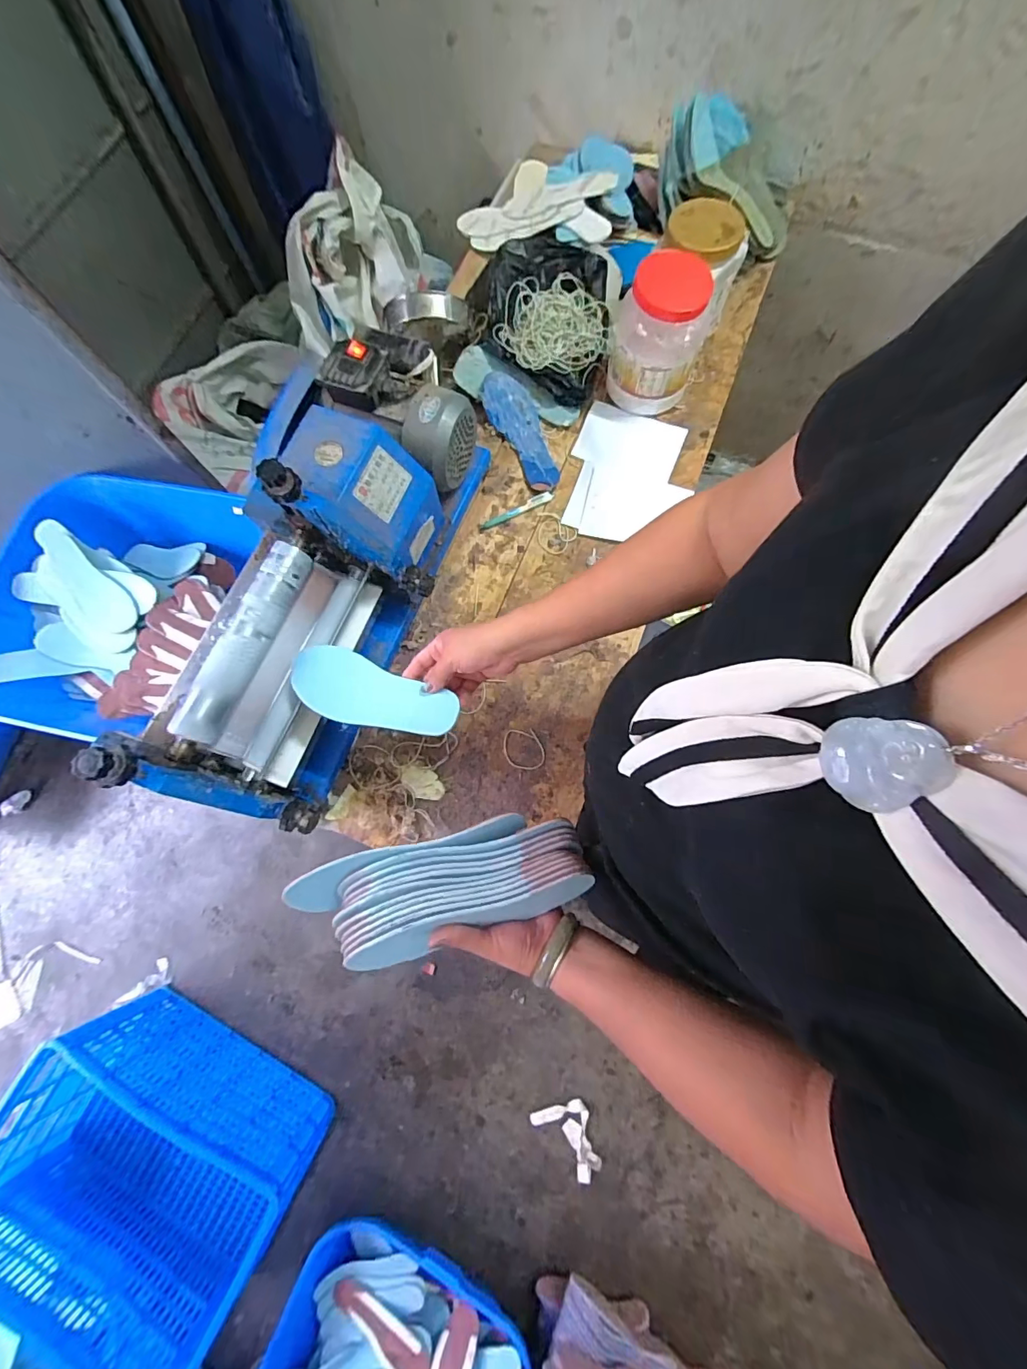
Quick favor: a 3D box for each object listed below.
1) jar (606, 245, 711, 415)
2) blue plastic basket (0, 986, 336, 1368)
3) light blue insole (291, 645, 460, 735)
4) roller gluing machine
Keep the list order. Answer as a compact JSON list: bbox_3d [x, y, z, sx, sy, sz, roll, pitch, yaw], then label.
[{"bbox_3d":[0.236,-0.573,0.772,0.133,0.176,0.130,0,75,1],"label":"jar"},{"bbox_3d":[-0.813,1.063,1.033,0.614,0.278,0.440,25,77,8],"label":"blue plastic basket"},{"bbox_3d":[-0.170,0.010,0.550,0.221,0.010,0.080,17,76,16],"label":"light blue insole"},{"bbox_3d":[-0.264,-0.161,0.641,0.268,0.239,0.642,16,76,6],"label":"roller gluing machine"}]

